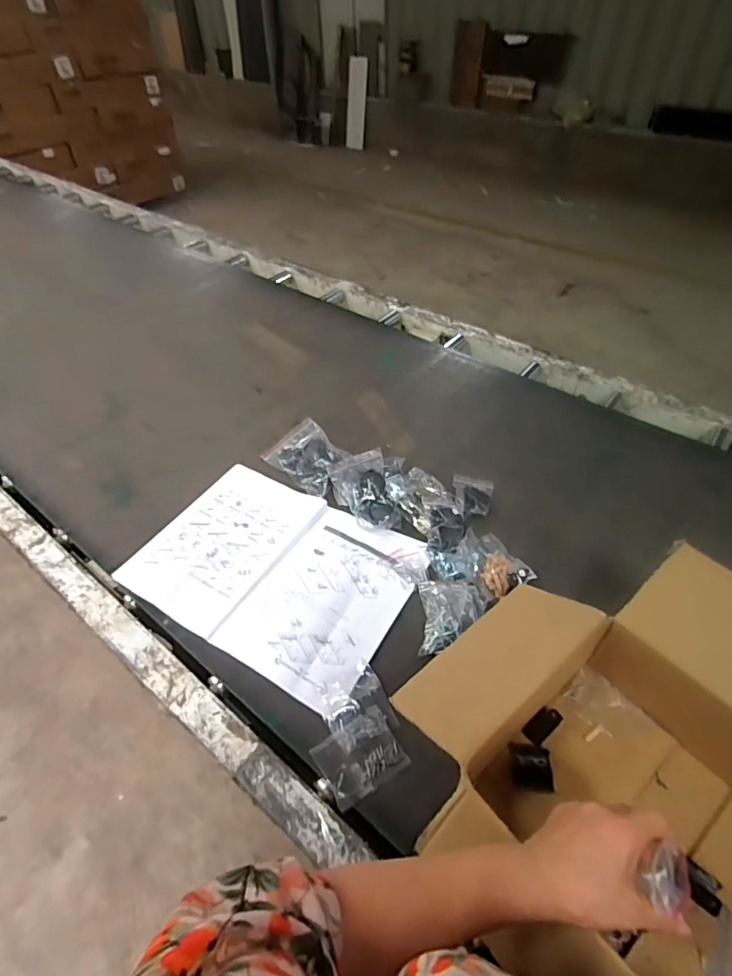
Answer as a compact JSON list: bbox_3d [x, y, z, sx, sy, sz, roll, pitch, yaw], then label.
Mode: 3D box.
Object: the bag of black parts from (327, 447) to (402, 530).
[{"bbox_3d":[0.001,0.007,0.797,0.093,0.071,0.113,-18,48,-15],"label":"bag of black parts"}]

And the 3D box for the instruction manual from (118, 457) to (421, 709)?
[{"bbox_3d":[-0.136,0.117,0.751,0.396,0.013,0.284,22,50,23],"label":"instruction manual"}]

